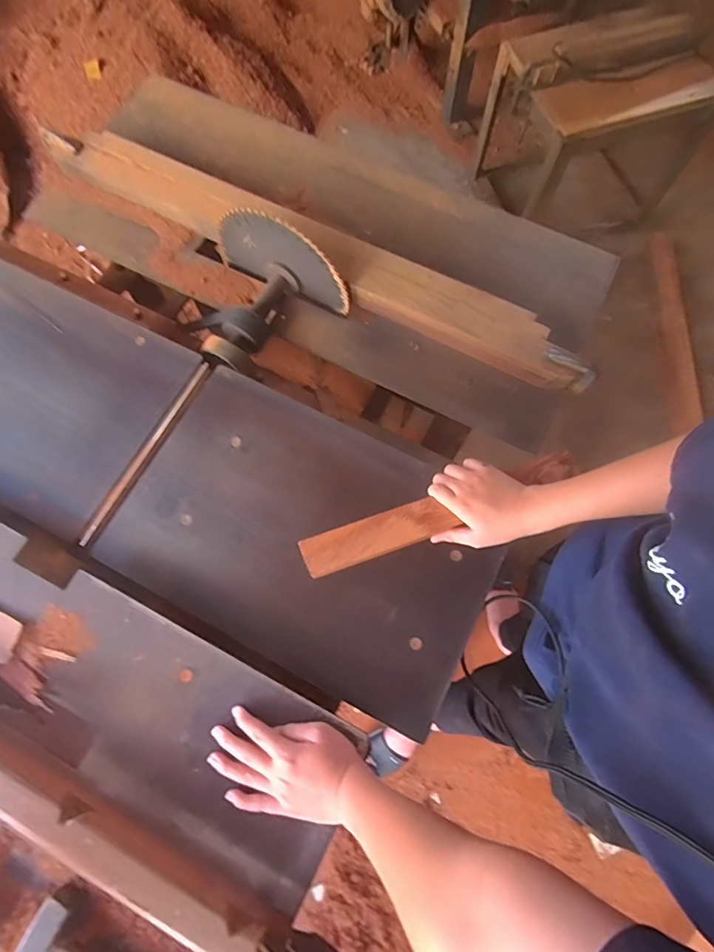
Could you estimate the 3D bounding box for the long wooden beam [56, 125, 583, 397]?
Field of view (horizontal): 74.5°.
[{"bbox_3d":[-0.082,-0.384,0.785,0.998,0.063,0.092,29,75,7],"label":"long wooden beam"}]

